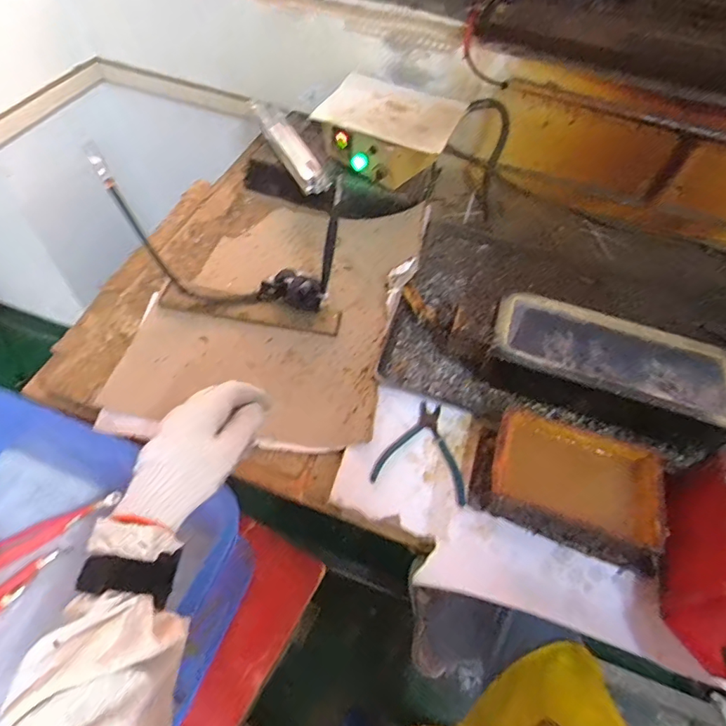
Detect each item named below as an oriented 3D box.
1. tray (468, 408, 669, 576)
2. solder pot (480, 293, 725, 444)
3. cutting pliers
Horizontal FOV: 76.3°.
[{"bbox_3d":[0.264,0.151,0.591,0.223,0.064,0.138,19,56,8],"label":"tray"},{"bbox_3d":[0.377,0.019,0.683,0.393,0.085,0.161,16,55,6],"label":"solder pot"},{"bbox_3d":[0.084,0.117,0.641,0.123,0.009,0.135,13,55,4],"label":"cutting pliers"}]

